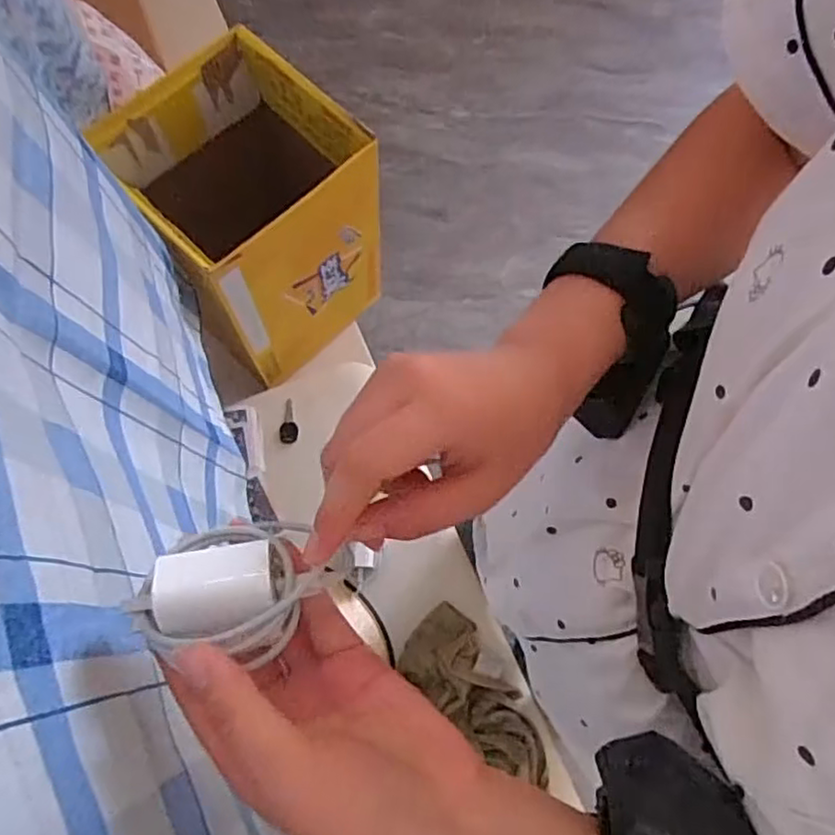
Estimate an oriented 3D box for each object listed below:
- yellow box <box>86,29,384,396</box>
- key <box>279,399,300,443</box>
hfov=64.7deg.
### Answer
[{"bbox_3d":[-0.191,-0.231,0.778,0.212,0.281,0.217,43,76,12],"label":"yellow box"},{"bbox_3d":[-0.160,0.006,0.827,0.025,0.004,0.055,7,77,-19],"label":"key"}]

